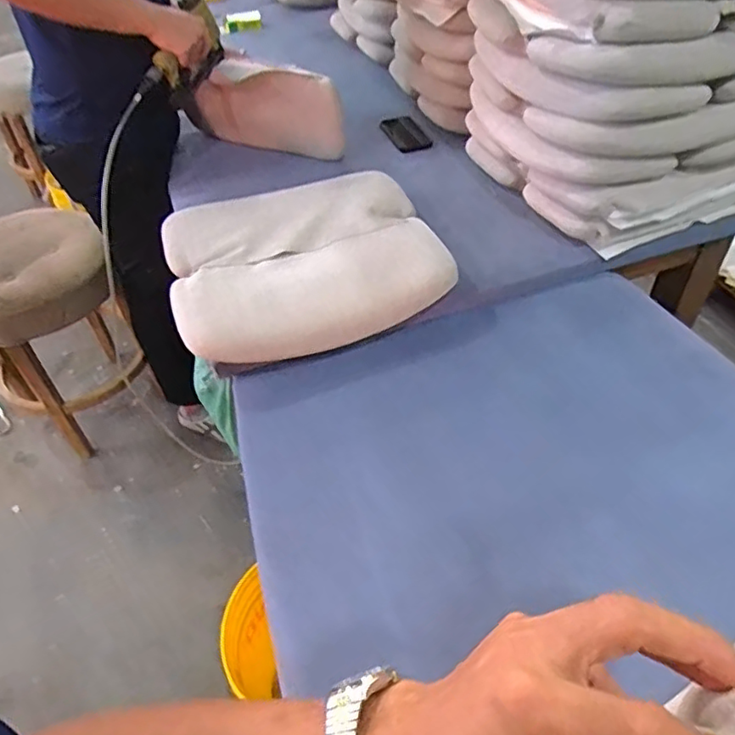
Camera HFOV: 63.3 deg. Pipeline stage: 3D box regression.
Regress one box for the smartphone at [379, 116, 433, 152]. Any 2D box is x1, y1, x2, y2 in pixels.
[{"bbox_3d":[0.087,-0.557,1.420,0.079,0.014,0.168,-23,52,-3],"label":"smartphone"}]

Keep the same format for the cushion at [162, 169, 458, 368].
[{"bbox_3d":[-0.117,-0.194,1.046,0.432,0.100,0.404,-16,47,-10],"label":"cushion"}]

